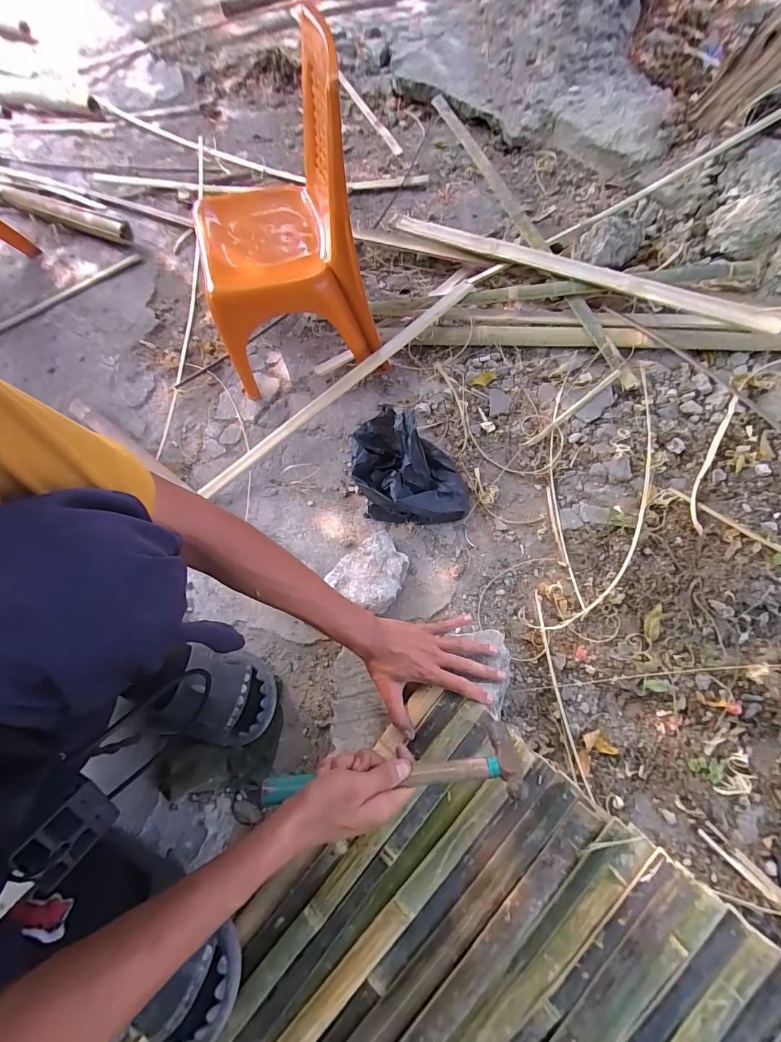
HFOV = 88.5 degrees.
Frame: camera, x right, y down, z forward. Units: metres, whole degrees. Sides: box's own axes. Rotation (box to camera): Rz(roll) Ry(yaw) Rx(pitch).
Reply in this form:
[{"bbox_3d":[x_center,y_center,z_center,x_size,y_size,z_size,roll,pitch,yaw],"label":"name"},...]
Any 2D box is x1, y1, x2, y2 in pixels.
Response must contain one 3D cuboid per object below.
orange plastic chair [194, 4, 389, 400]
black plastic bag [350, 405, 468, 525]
[{"bbox_3d":[-0.190,-0.478,0.679,0.277,0.372,0.283,-12,71,3],"label":"orange plastic chair"},{"bbox_3d":[0.032,-0.108,0.681,0.191,0.102,0.212,-4,72,5],"label":"black plastic bag"}]

